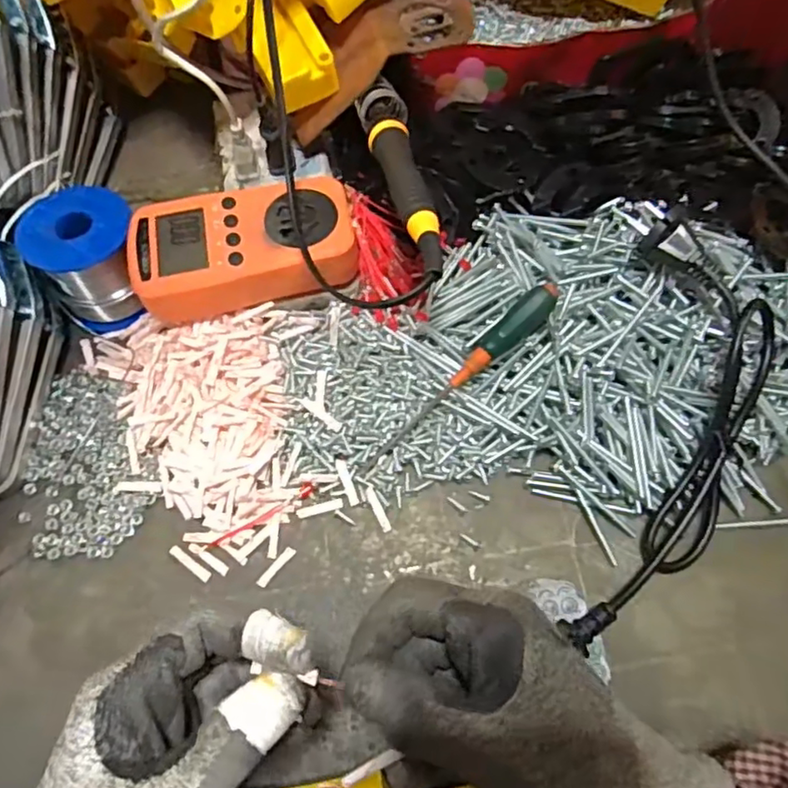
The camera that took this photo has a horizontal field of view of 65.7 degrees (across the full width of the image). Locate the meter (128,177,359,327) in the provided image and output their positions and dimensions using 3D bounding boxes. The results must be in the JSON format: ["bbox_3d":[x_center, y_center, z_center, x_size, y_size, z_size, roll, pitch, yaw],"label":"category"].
[{"bbox_3d":[-0.087,-0.082,0.368,0.129,0.046,0.068,-10,67,-3],"label":"meter"}]

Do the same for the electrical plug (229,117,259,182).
[{"bbox_3d":[-0.099,-0.160,0.399,0.017,0.040,0.010,-2,48,0],"label":"electrical plug"}]

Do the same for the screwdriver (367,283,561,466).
[{"bbox_3d":[0.038,-0.011,0.351,0.140,0.018,0.021,-45,76,11],"label":"screwdriver"}]

